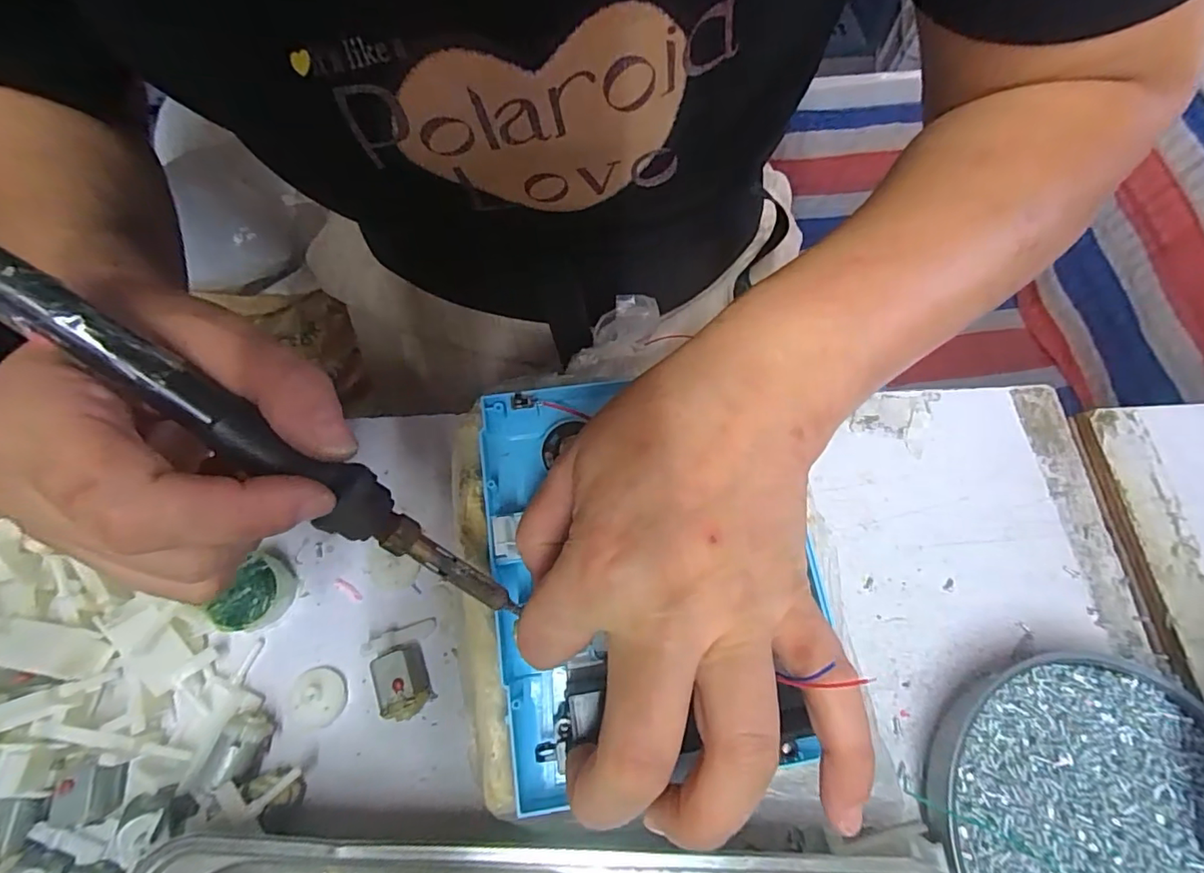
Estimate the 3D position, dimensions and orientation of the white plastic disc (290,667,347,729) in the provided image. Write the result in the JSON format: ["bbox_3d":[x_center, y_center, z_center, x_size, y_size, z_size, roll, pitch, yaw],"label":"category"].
[{"bbox_3d":[-0.123,0.112,0.232,0.021,0.007,0.024,-16,71,-8],"label":"white plastic disc"}]

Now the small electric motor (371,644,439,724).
[{"bbox_3d":[-0.087,0.106,0.232,0.019,0.014,0.029,-22,72,-10],"label":"small electric motor"}]

